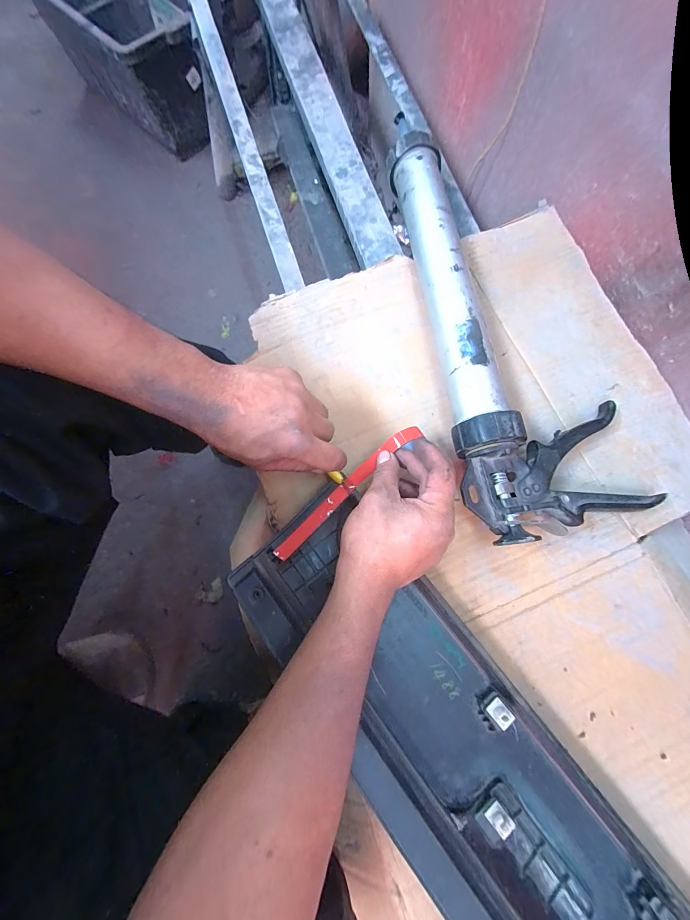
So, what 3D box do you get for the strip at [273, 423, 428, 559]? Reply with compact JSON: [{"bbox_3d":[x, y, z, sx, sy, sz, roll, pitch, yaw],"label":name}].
[{"bbox_3d":[0.003,0.029,0.321,0.174,0.018,0.018,-43,79,-4],"label":"strip"}]

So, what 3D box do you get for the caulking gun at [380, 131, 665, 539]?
[{"bbox_3d":[0.175,-0.165,0.372,0.192,0.058,0.487,-7,74,-4],"label":"caulking gun"}]

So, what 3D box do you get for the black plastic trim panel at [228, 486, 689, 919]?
[{"bbox_3d":[0.129,0.274,0.247,0.138,0.043,0.581,-39,77,-12],"label":"black plastic trim panel"}]

